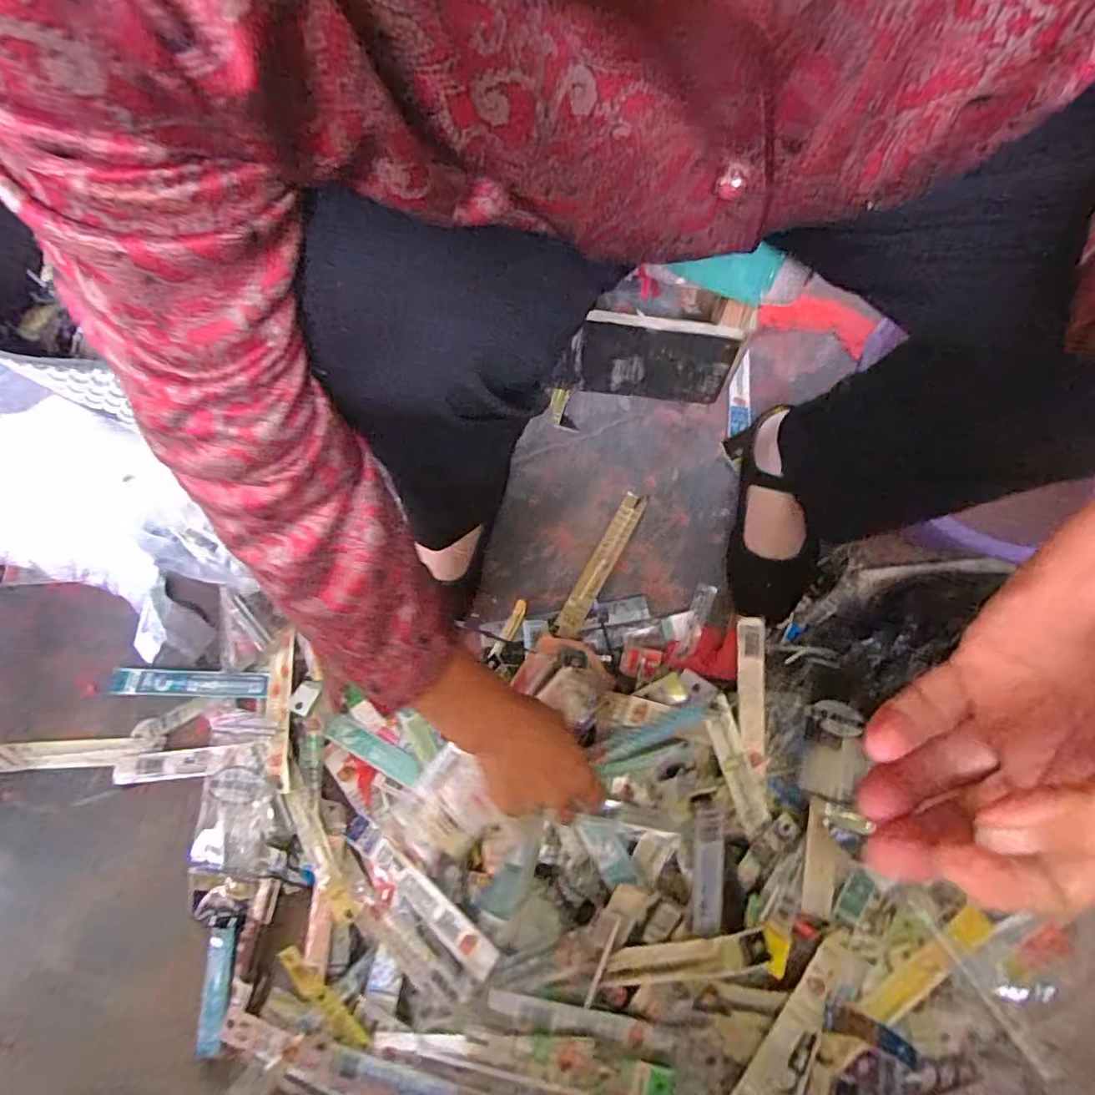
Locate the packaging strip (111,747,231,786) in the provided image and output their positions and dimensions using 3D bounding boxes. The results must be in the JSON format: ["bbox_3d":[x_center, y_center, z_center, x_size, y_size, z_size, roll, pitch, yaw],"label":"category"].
[{"bbox_3d":[-0.356,0.205,0.532,0.107,0.010,0.025,-6,71,-1],"label":"packaging strip"}]

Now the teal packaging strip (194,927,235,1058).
[{"bbox_3d":[-0.286,0.382,0.484,0.025,0.012,0.092,-4,71,0],"label":"teal packaging strip"}]

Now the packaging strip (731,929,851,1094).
[{"bbox_3d":[0.187,0.379,0.436,0.035,0.009,0.174,43,77,-9],"label":"packaging strip"}]

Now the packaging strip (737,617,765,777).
[{"bbox_3d":[0.181,0.129,0.500,0.024,0.007,0.132,4,81,0],"label":"packaging strip"}]

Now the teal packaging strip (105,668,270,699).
[{"bbox_3d":[-0.355,0.134,0.557,0.155,0.004,0.025,1,71,2],"label":"teal packaging strip"}]

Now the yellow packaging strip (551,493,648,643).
[{"bbox_3d":[0.057,0.016,0.594,0.026,0.006,0.174,27,74,10],"label":"yellow packaging strip"}]

